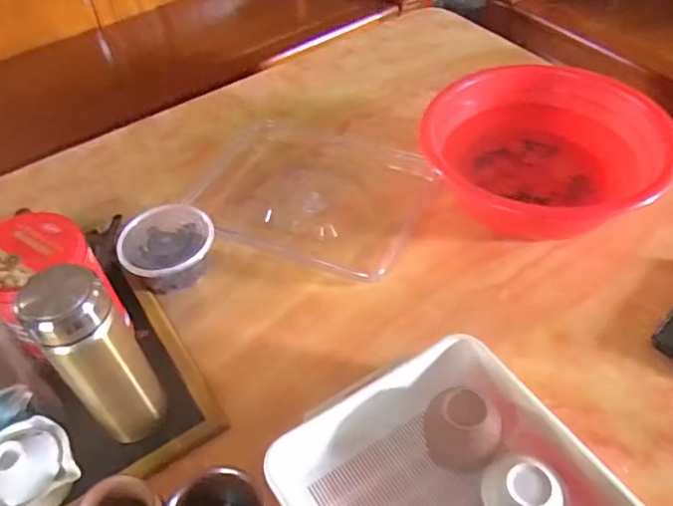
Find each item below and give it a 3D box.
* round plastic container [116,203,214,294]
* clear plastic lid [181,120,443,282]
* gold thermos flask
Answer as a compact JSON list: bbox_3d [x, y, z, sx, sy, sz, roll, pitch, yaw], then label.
[{"bbox_3d":[-0.202,-0.006,0.710,0.105,0.054,0.114,-3,48,3],"label":"round plastic container"},{"bbox_3d":[-0.029,-0.091,0.807,0.296,0.012,0.246,18,51,16],"label":"clear plastic lid"},{"bbox_3d":[-0.212,0.096,0.529,0.066,0.187,0.061,32,58,29],"label":"gold thermos flask"}]

